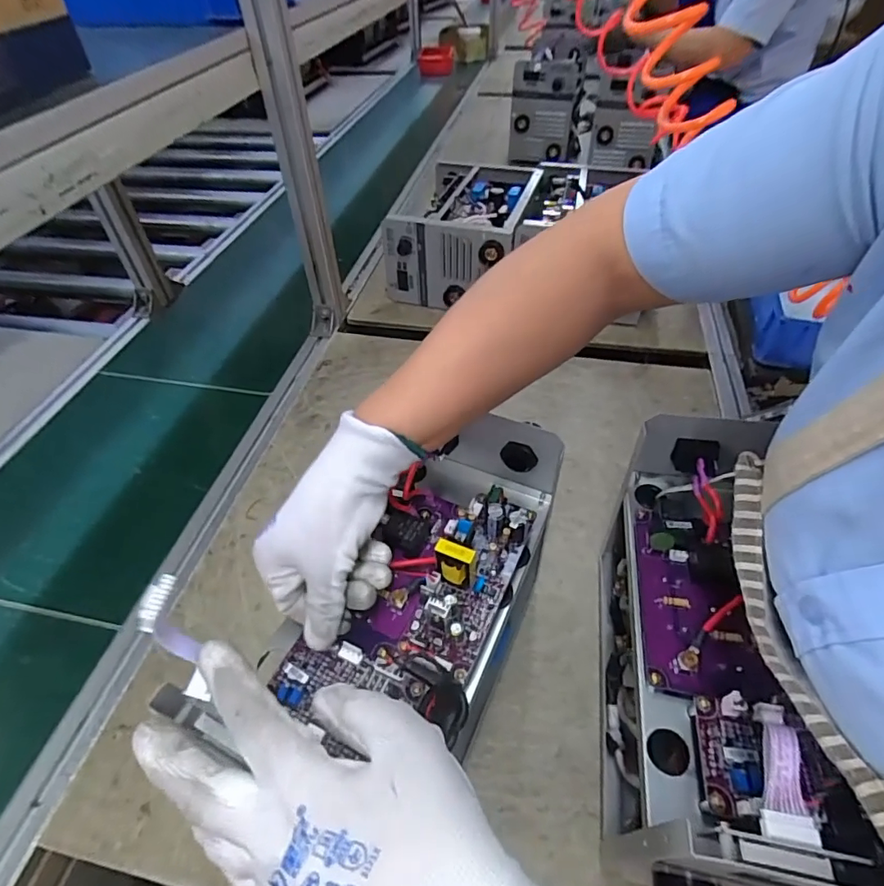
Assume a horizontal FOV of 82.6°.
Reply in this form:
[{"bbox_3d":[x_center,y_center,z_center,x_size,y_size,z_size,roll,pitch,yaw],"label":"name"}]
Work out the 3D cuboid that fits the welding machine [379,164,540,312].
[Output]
[{"bbox_3d":[0.042,-0.381,0.913,0.215,0.144,0.282,11,50,12],"label":"welding machine"}]

